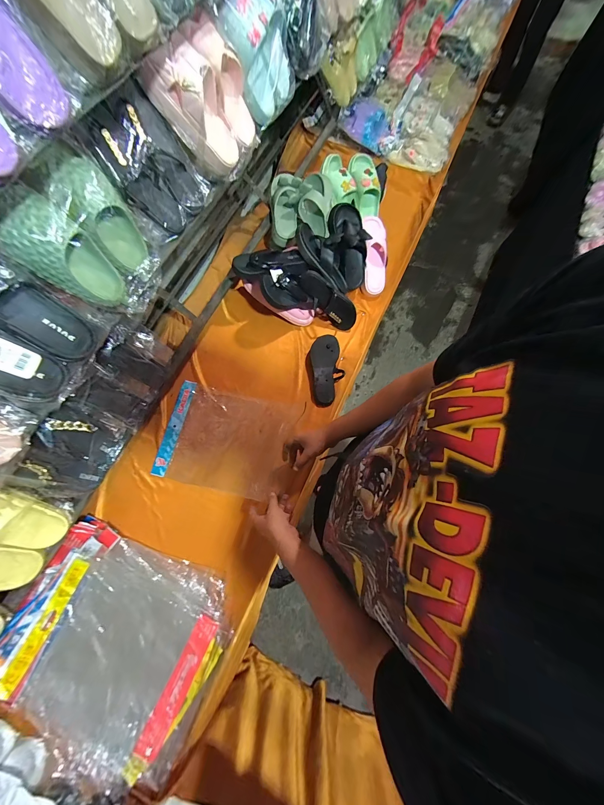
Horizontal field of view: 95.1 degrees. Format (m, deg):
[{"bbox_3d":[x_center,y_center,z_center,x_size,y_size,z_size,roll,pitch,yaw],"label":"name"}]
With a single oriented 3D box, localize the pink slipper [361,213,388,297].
[{"bbox_3d":[0.246,-0.484,0.914,0.082,0.045,0.226,-9,113,-3],"label":"pink slipper"}]

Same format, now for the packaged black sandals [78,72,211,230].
[{"bbox_3d":[-0.308,-0.477,0.560,0.080,0.215,0.180,18,80,27],"label":"packaged black sandals"}]

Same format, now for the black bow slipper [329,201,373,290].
[{"bbox_3d":[0.157,-0.478,0.863,0.100,0.242,0.074,-23,35,-7],"label":"black bow slipper"}]

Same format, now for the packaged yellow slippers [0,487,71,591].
[{"bbox_3d":[-0.608,0.293,0.571,0.080,0.177,0.199,10,70,34],"label":"packaged yellow slippers"}]

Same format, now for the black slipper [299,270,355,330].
[{"bbox_3d":[0.084,-0.317,0.880,0.226,0.089,0.065,37,73,-30],"label":"black slipper"}]

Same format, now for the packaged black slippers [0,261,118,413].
[{"bbox_3d":[-0.447,-0.116,0.437,0.080,0.215,0.214,12,71,32],"label":"packaged black slippers"}]

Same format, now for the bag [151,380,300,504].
[{"bbox_3d":[-0.221,0.110,0.820,0.369,0.025,0.286,13,74,4],"label":"bag"}]

